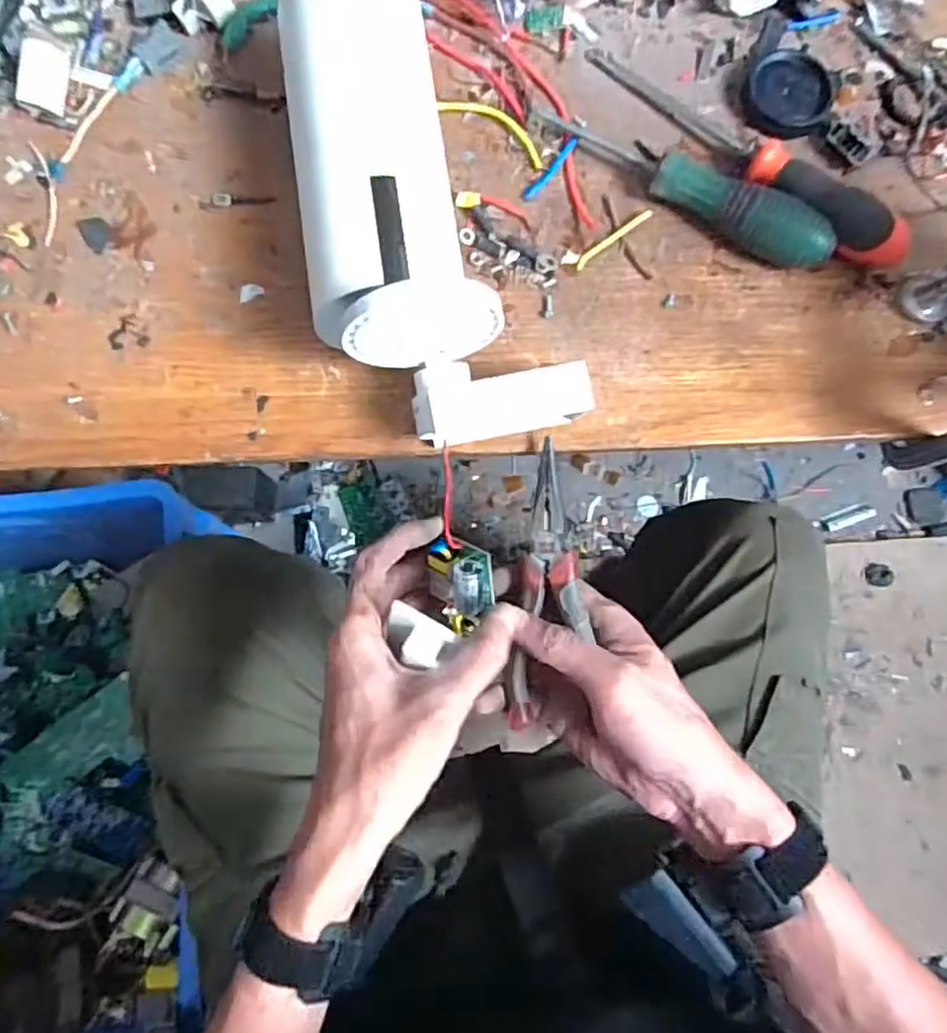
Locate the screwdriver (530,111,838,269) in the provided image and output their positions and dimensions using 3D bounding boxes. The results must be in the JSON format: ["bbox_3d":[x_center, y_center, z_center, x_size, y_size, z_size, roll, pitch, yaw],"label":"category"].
[{"bbox_3d":[0.122,-0.198,0.400,0.189,0.035,0.030,32,78,4],"label":"screwdriver"}]

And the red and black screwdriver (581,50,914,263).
[{"bbox_3d":[0.160,-0.221,0.412,0.037,0.033,0.223,-43,74,-7],"label":"red and black screwdriver"}]

